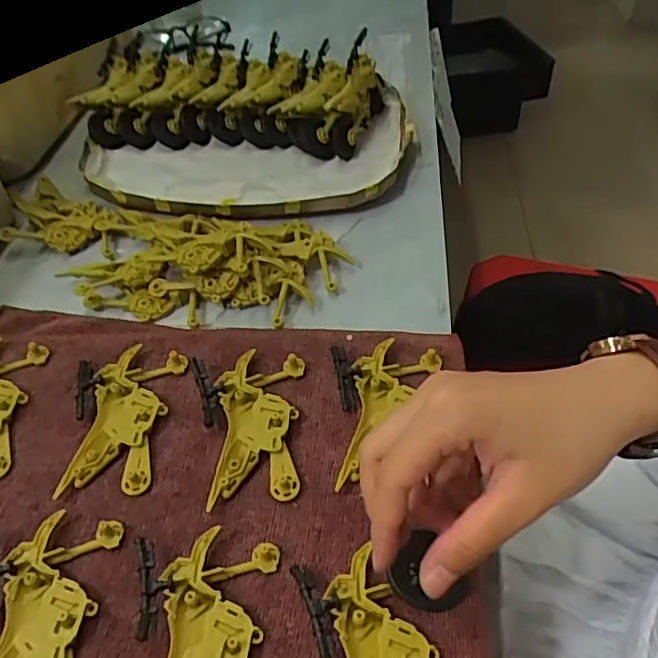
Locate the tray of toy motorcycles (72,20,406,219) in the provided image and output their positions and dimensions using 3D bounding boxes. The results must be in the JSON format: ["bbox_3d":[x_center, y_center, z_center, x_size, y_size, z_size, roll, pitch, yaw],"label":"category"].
[{"bbox_3d":[-0.078,-0.195,0.559,0.302,0.068,0.222,1,48,2],"label":"tray of toy motorcycles"}]

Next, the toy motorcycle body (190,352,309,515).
[{"bbox_3d":[-0.046,0.055,0.357,0.061,0.013,0.096,-4,48,-3],"label":"toy motorcycle body"}]

